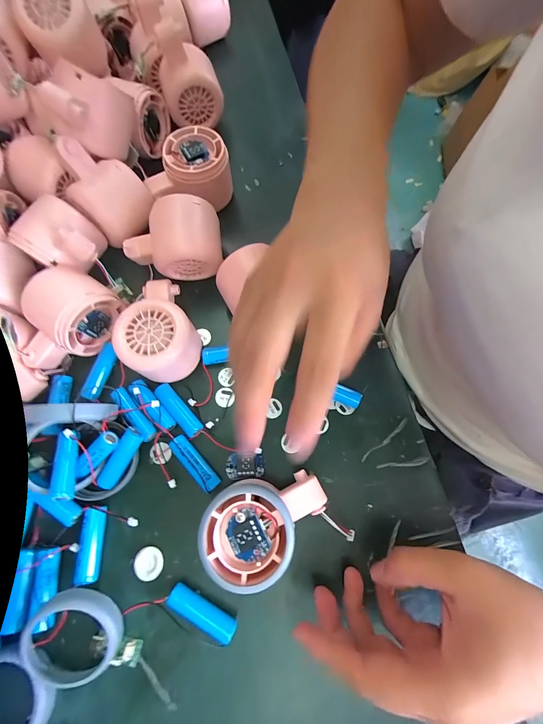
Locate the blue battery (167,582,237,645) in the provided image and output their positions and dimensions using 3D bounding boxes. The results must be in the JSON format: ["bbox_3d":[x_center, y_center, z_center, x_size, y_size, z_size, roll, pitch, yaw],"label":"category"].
[{"bbox_3d":[-0.048,0.171,0.208,0.049,0.015,0.013,29,75,7],"label":"blue battery"}]

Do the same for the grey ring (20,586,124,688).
[{"bbox_3d":[-0.130,0.181,0.198,0.057,0.013,0.057,0,93,-6],"label":"grey ring"}]

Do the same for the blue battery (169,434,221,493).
[{"bbox_3d":[-0.059,0.078,0.233,0.014,0.011,0.049,-42,79,-12],"label":"blue battery"}]

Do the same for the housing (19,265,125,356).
[{"bbox_3d":[-0.160,-0.043,0.243,0.054,0.050,0.058,35,76,9],"label":"housing"}]

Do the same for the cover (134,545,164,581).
[{"bbox_3d":[-0.090,0.148,0.219,0.020,0.004,0.021,0,73,-1],"label":"cover"}]

